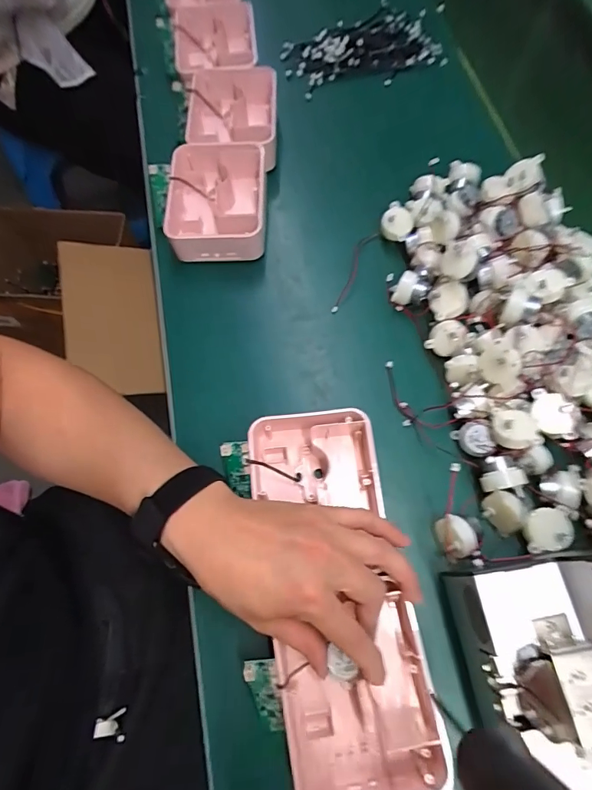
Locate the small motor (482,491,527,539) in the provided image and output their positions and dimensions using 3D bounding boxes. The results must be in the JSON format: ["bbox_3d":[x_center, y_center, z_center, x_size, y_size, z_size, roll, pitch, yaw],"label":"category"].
[{"bbox_3d":[0.168,0.095,0.355,0.024,0.028,0.033,-42,73,-13],"label":"small motor"}]

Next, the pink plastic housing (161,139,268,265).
[{"bbox_3d":[-0.086,-0.210,0.481,0.104,0.051,0.127,-1,68,0],"label":"pink plastic housing"}]

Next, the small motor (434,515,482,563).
[{"bbox_3d":[0.129,0.115,0.352,0.032,0.037,0.032,0,68,0],"label":"small motor"}]

